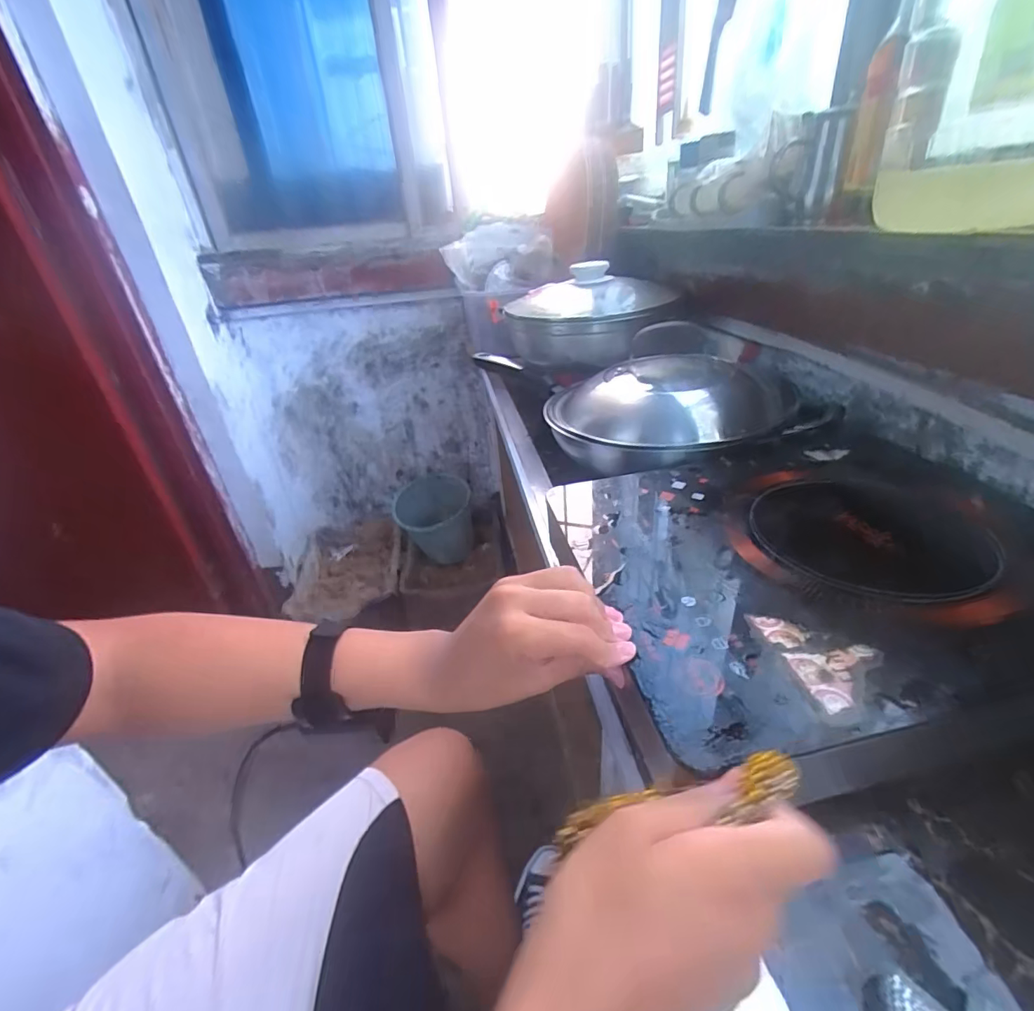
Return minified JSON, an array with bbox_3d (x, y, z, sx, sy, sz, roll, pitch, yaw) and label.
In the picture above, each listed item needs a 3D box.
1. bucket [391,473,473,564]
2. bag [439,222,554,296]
[{"bbox_3d":[-0.278,0.045,1.657,0.253,0.200,0.255,-5,31,3],"label":"bucket"},{"bbox_3d":[-0.042,-0.561,1.118,0.240,0.133,0.075,1,32,13],"label":"bag"}]

